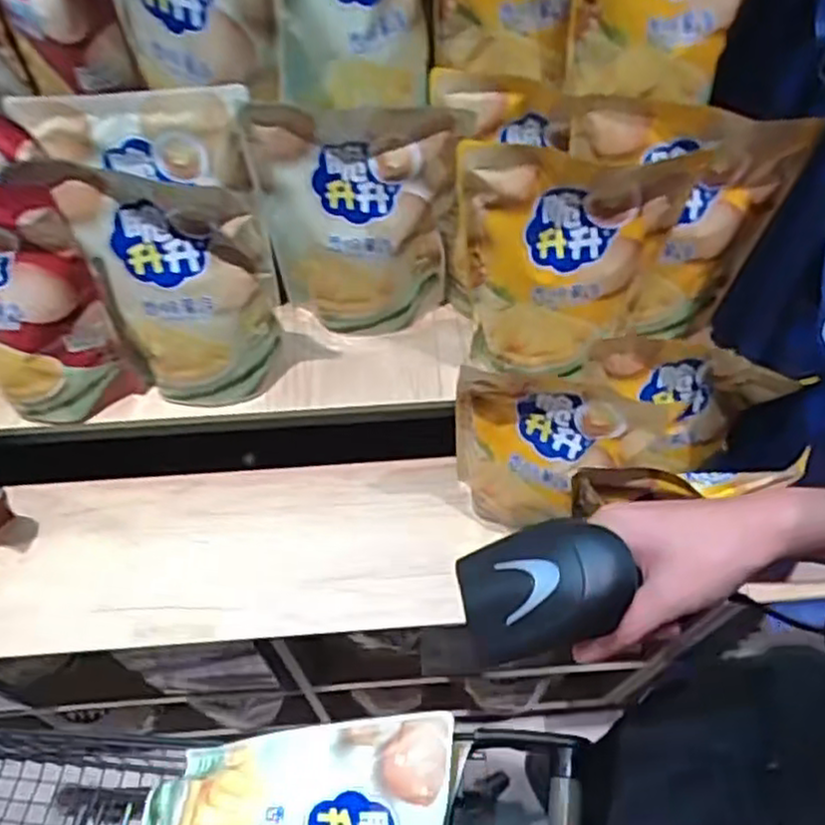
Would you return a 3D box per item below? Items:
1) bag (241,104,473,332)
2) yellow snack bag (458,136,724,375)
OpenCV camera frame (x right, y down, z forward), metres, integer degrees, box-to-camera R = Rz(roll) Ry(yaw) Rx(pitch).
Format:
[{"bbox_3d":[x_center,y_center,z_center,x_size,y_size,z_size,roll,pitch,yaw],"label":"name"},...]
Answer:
[{"bbox_3d":[-0.055,-0.177,0.706,0.188,0.243,0.058,-1,58,-1],"label":"bag"},{"bbox_3d":[0.140,-0.127,0.672,0.200,0.233,0.070,-3,58,-2],"label":"yellow snack bag"}]

